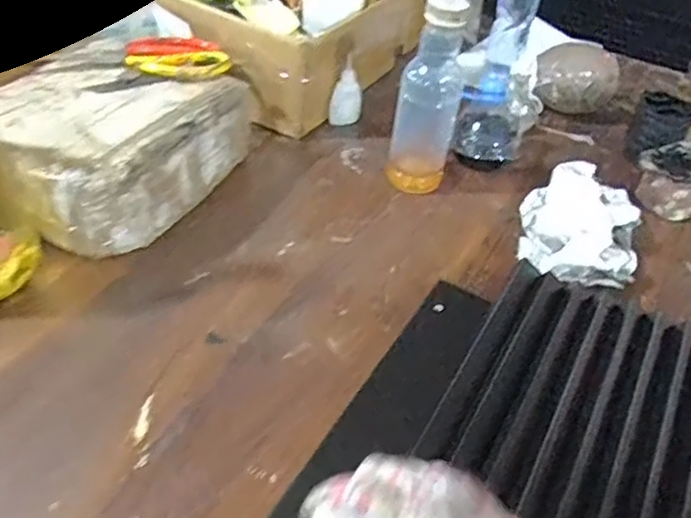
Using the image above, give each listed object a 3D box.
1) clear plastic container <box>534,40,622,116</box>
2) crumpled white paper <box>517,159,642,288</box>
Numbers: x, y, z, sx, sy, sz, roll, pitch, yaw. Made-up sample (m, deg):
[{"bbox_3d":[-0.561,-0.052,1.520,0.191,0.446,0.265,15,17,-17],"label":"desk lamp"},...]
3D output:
[{"bbox_3d":[0.314,-0.245,0.857,0.106,0.087,0.078,22,45,15],"label":"clear plastic container"},{"bbox_3d":[0.247,-0.036,0.658,0.115,0.056,0.179,19,44,13],"label":"crumpled white paper"}]

